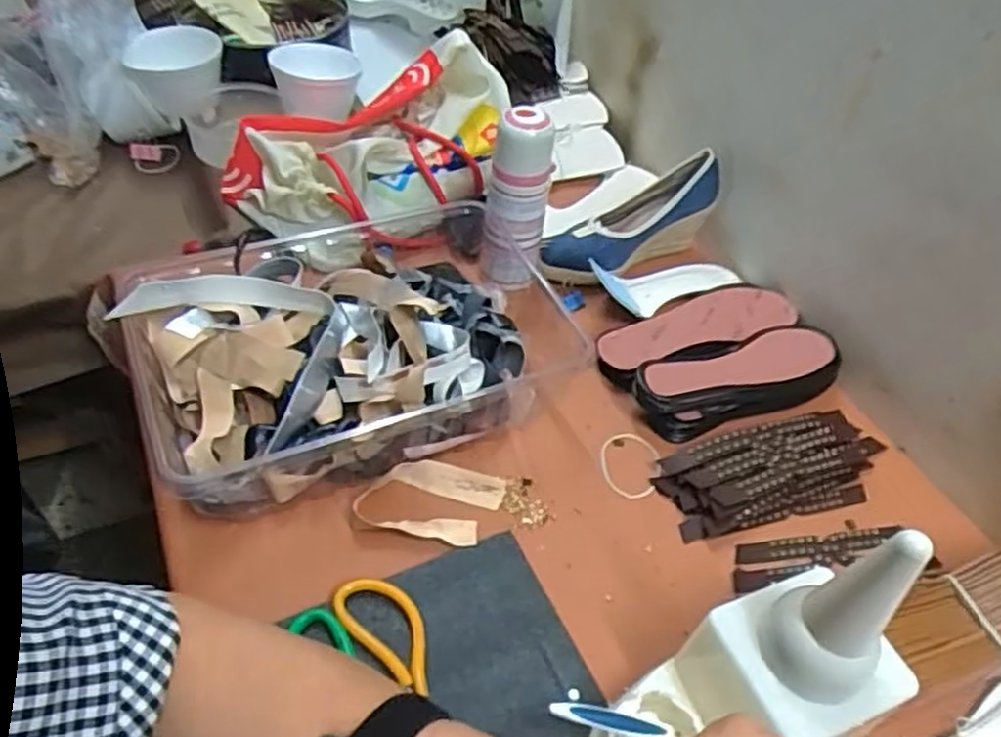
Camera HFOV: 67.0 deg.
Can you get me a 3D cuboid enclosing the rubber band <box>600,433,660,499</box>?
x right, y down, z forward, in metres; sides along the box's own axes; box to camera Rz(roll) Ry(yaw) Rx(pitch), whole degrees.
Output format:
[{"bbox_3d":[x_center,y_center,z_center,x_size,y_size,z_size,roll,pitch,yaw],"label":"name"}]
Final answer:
[{"bbox_3d":[0.125,0.092,0.727,0.056,0.007,0.070,-9,53,-4],"label":"rubber band"}]

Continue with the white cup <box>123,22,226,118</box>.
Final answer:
[{"bbox_3d":[-0.443,-0.406,1.039,0.121,0.087,0.109,-11,48,-17],"label":"white cup"}]

